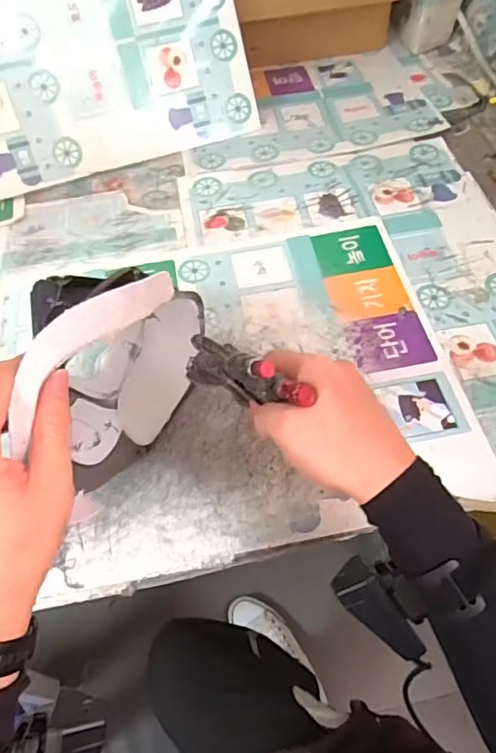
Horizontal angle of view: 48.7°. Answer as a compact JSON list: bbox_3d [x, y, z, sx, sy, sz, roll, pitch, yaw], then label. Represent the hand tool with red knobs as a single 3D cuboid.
[{"bbox_3d":[0.000,0.000,0.380,0.111,0.042,0.023,18,56,42],"label":"hand tool with red knobs"}]

